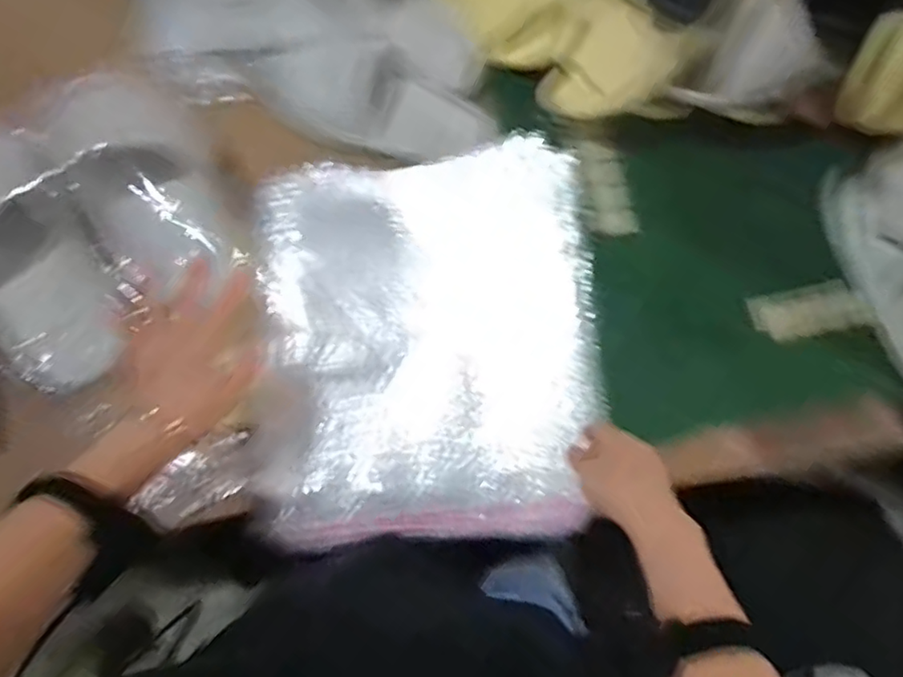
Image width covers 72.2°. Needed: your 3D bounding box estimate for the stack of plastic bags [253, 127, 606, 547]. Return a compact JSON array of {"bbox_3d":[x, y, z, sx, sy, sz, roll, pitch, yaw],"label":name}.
[{"bbox_3d":[-0.021,-0.003,0.640,0.336,0.039,0.398,-2,78,0],"label":"stack of plastic bags"}]

